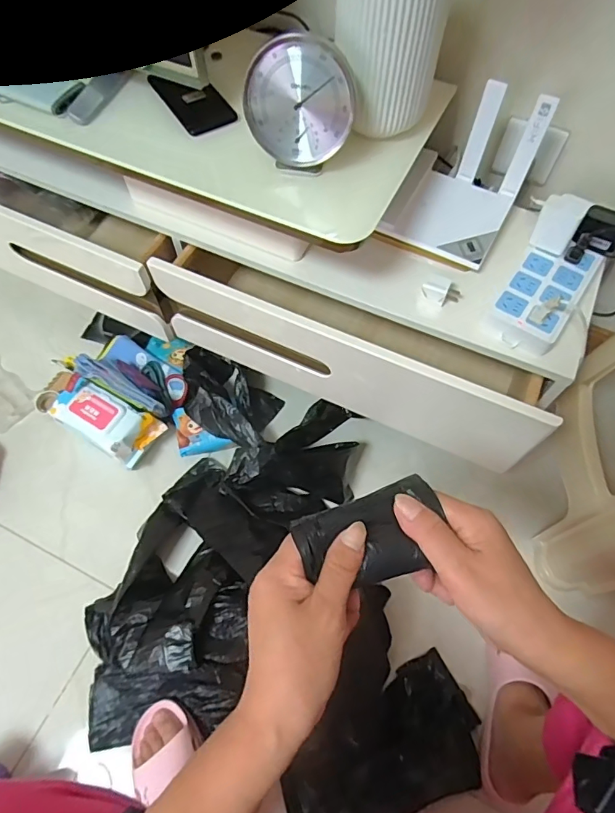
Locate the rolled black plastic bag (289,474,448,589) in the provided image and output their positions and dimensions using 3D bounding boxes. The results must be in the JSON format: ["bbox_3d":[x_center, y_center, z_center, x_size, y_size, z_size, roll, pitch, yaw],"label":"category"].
[{"bbox_3d":[0.044,0.083,0.301,0.097,0.022,0.055,-21,66,-10],"label":"rolled black plastic bag"}]

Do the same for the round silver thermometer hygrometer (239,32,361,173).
[{"bbox_3d":[-0.007,-0.338,0.525,0.122,0.127,0.040,37,41,-20],"label":"round silver thermometer hygrometer"}]

